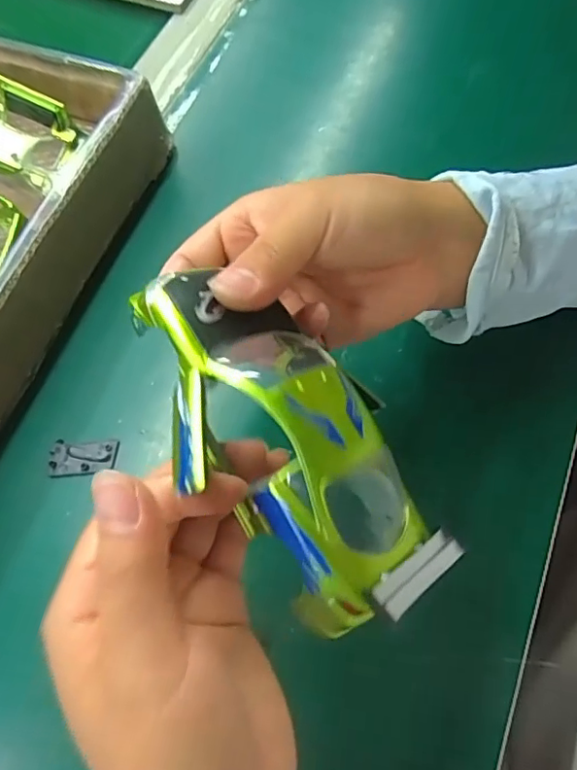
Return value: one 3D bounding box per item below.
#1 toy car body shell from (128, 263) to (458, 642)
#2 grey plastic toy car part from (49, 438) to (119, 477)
[{"bbox_3d":[-0.003,0.014,0.180,0.059,0.036,0.125,-34,77,-12],"label":"toy car body shell"},{"bbox_3d":[-0.104,0.036,0.283,0.033,0.004,0.018,-2,66,1],"label":"grey plastic toy car part"}]

